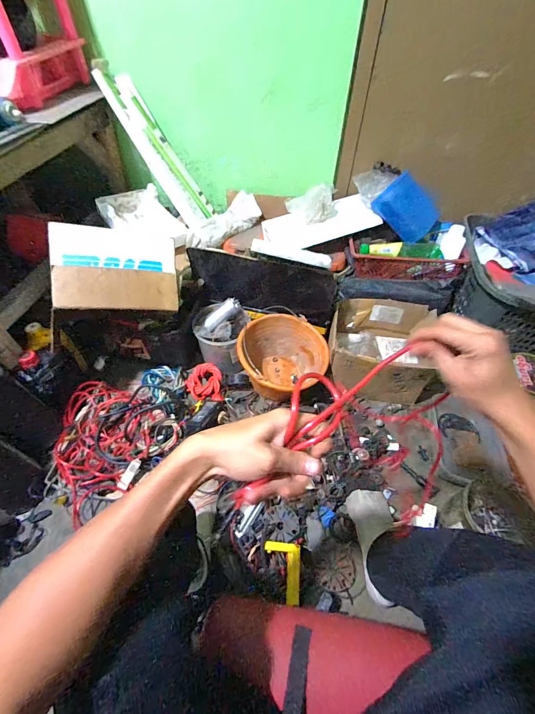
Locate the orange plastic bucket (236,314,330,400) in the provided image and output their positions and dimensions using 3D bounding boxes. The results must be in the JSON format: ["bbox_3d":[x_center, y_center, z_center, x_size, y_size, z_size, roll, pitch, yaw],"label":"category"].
[{"bbox_3d":[0.033,0.013,0.963,0.242,0.173,0.219,-31,58,-24],"label":"orange plastic bucket"}]

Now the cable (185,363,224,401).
[{"bbox_3d":[-0.195,0.075,0.981,0.116,0.033,0.112,-5,75,21],"label":"cable"}]

